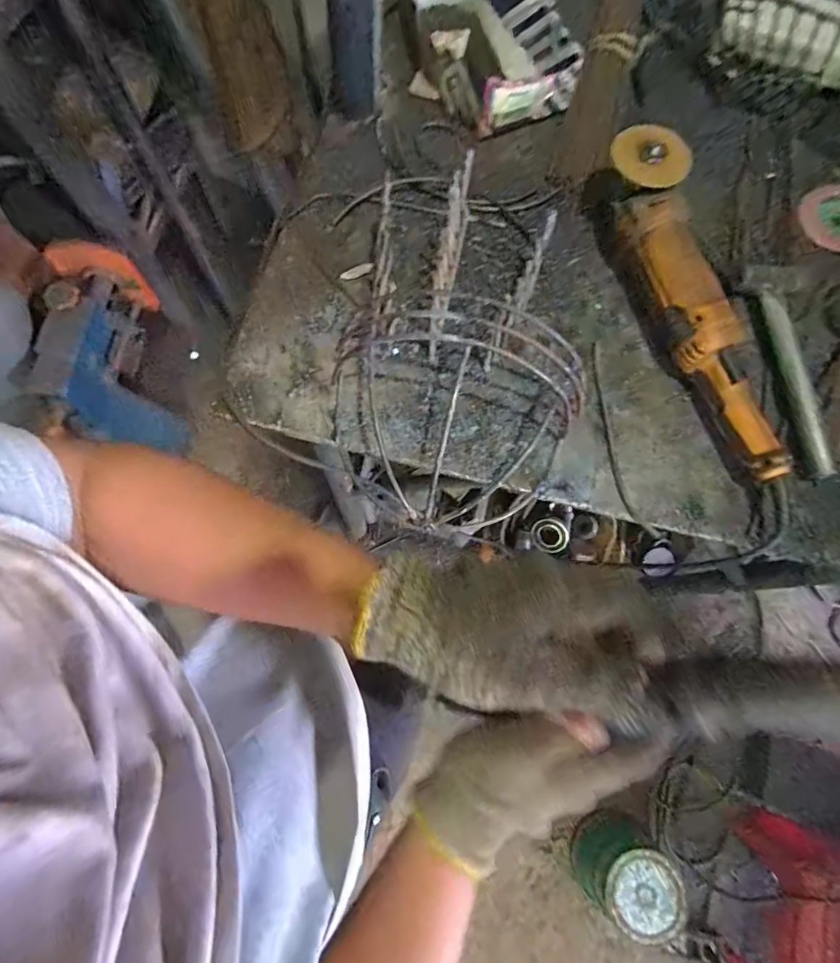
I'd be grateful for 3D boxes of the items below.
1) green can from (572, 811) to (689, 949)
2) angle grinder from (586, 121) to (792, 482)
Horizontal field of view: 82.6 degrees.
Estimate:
[{"bbox_3d":[0.467,0.898,1.086,0.176,0.217,0.171,0,74,-1],"label":"green can"},{"bbox_3d":[0.285,-0.185,0.491,0.076,0.081,0.369,-20,76,-7],"label":"angle grinder"}]

